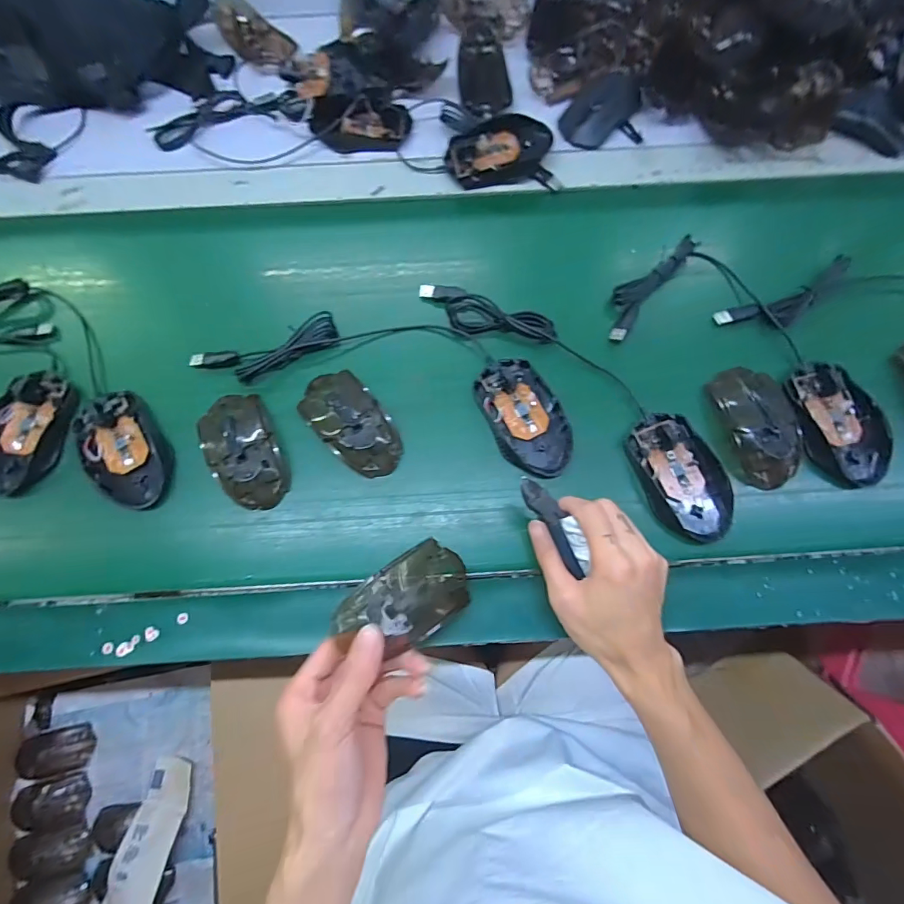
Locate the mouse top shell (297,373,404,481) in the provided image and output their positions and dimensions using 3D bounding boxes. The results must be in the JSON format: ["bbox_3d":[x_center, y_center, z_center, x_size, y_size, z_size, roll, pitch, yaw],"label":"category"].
[{"bbox_3d":[-0.090,-0.029,0.405,0.057,0.034,0.109,-42,77,-11],"label":"mouse top shell"}]

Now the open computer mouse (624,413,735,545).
[{"bbox_3d":[0.200,0.020,0.390,0.063,0.028,0.115,-21,74,-5],"label":"open computer mouse"}]

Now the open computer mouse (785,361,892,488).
[{"bbox_3d":[0.339,-0.026,0.403,0.073,0.021,0.113,-17,74,-4],"label":"open computer mouse"}]

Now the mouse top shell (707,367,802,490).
[{"bbox_3d":[0.270,-0.026,0.400,0.062,0.022,0.108,-17,74,-4],"label":"mouse top shell"}]

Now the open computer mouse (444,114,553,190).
[{"bbox_3d":[0.051,-0.323,0.488,0.104,0.026,0.062,-24,75,-6],"label":"open computer mouse"}]

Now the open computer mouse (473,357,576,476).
[{"bbox_3d":[0.066,-0.034,0.404,0.064,0.029,0.114,-23,75,-6],"label":"open computer mouse"}]

